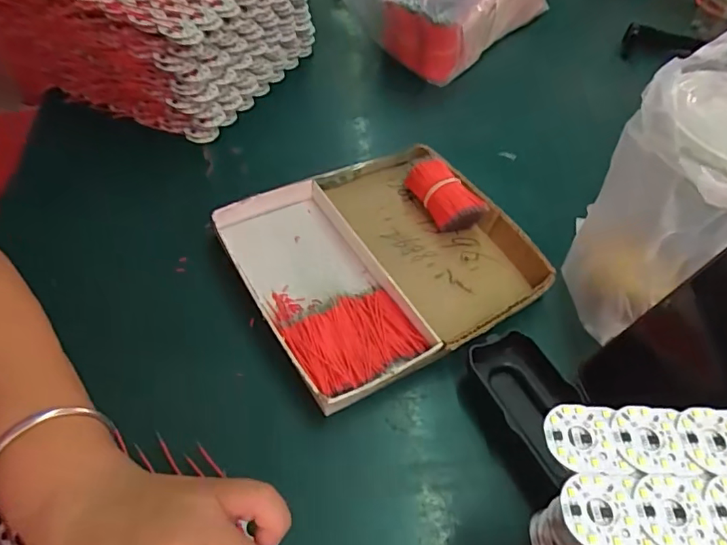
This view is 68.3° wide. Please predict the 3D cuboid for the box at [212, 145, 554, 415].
[{"bbox_3d":[0.014,-0.014,0.423,0.209,0.033,0.194,-23,57,-21],"label":"box"}]

